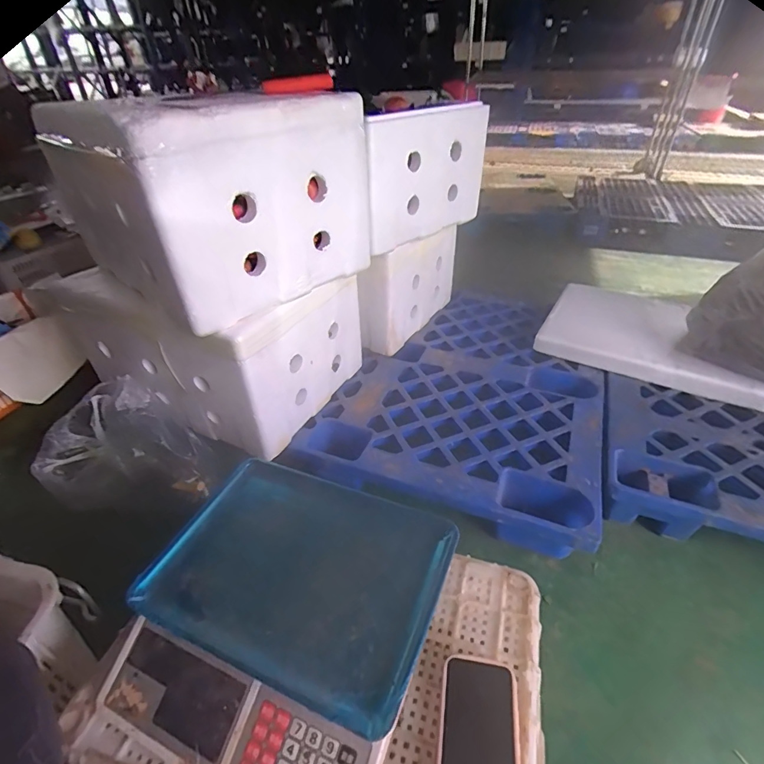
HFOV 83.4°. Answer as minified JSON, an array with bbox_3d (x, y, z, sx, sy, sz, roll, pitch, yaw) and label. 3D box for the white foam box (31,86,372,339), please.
[{"bbox_3d":[-0.255,-0.343,0.823,0.262,0.327,0.442,21,43,26],"label":"white foam box"}]

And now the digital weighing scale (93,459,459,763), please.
[{"bbox_3d":[-0.114,0.263,0.506,0.322,0.086,0.321,14,41,19],"label":"digital weighing scale"}]

